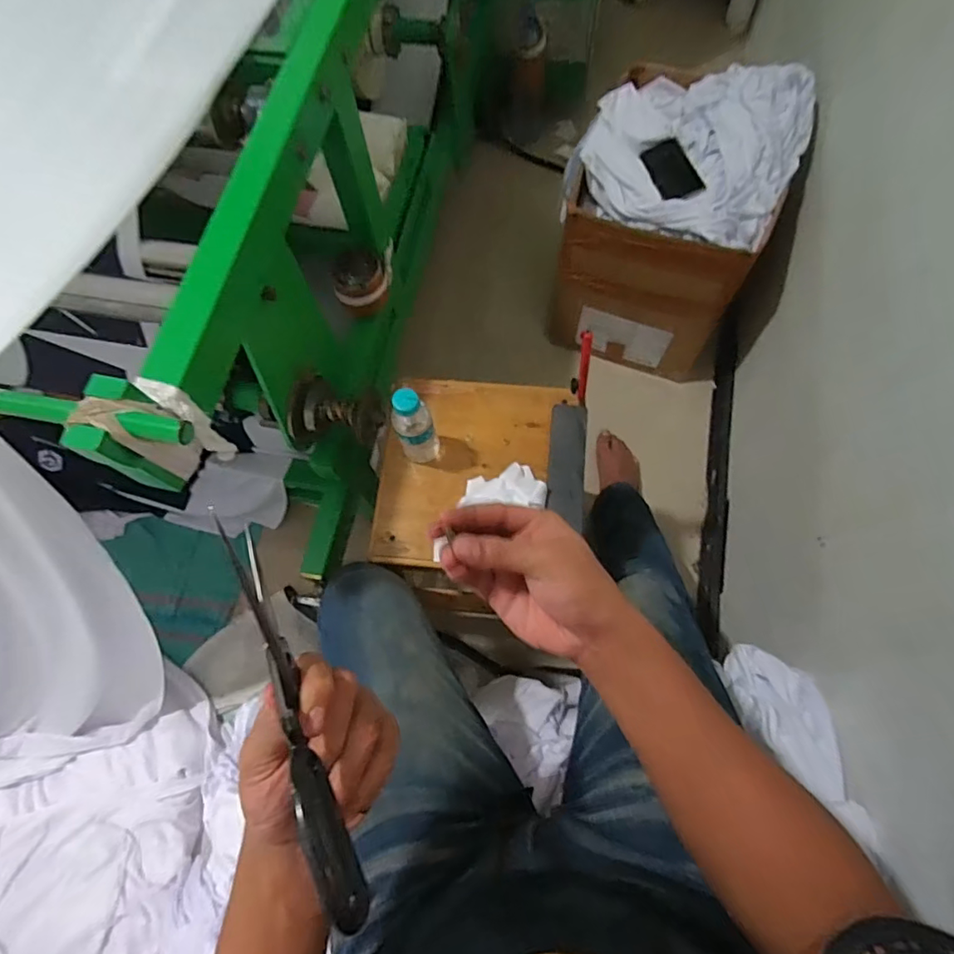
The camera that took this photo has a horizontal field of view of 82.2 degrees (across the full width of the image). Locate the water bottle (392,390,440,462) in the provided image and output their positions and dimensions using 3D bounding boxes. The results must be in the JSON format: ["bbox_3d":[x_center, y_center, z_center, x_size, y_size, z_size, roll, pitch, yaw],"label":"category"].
[{"bbox_3d":[-0.079,-0.061,0.707,0.052,0.152,0.041,-13,70,-3],"label":"water bottle"}]

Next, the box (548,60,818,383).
[{"bbox_3d":[0.414,-0.573,1.232,0.415,0.436,0.454,19,71,9],"label":"box"}]

